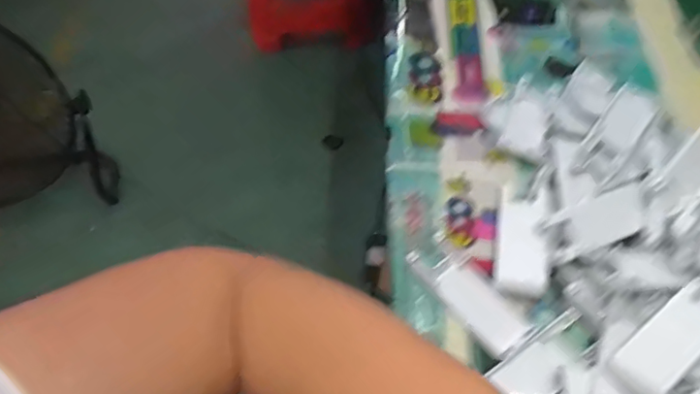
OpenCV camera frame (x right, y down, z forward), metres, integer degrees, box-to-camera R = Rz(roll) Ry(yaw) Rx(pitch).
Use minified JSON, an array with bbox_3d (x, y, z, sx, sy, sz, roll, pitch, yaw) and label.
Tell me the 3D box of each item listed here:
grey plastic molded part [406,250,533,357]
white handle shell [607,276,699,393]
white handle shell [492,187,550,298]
[{"bbox_3d":[0.093,0.074,0.442,0.040,0.010,0.100,-34,62,-22],"label":"grey plastic molded part"},{"bbox_3d":[0.221,0.094,0.386,0.099,0.024,0.034,-34,62,-21],"label":"white handle shell"},{"bbox_3d":[0.141,0.033,0.468,0.043,0.011,0.094,8,56,5],"label":"white handle shell"}]

